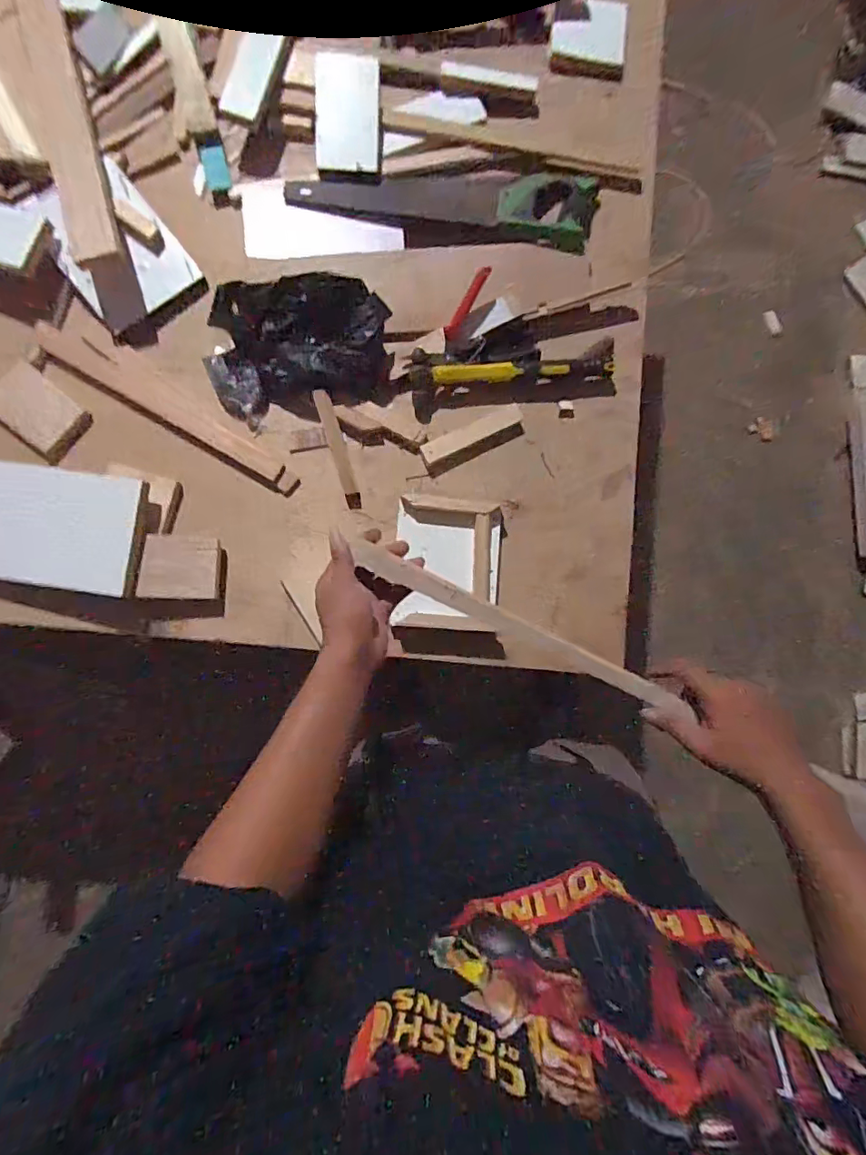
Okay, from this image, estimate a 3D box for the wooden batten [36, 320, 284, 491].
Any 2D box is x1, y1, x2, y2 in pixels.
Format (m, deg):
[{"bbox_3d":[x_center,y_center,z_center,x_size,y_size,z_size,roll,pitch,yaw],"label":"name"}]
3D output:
[{"bbox_3d":[-0.370,-0.232,0.705,0.372,0.016,0.041,31,85,0],"label":"wooden batten"}]

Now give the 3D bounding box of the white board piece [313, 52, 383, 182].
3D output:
[{"bbox_3d":[-0.117,-0.641,0.719,0.090,0.015,0.154,-2,98,-7],"label":"white board piece"}]

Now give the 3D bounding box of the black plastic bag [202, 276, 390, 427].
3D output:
[{"bbox_3d":[-0.184,-0.310,0.695,0.247,0.049,0.169,-6,86,-3],"label":"black plastic bag"}]

